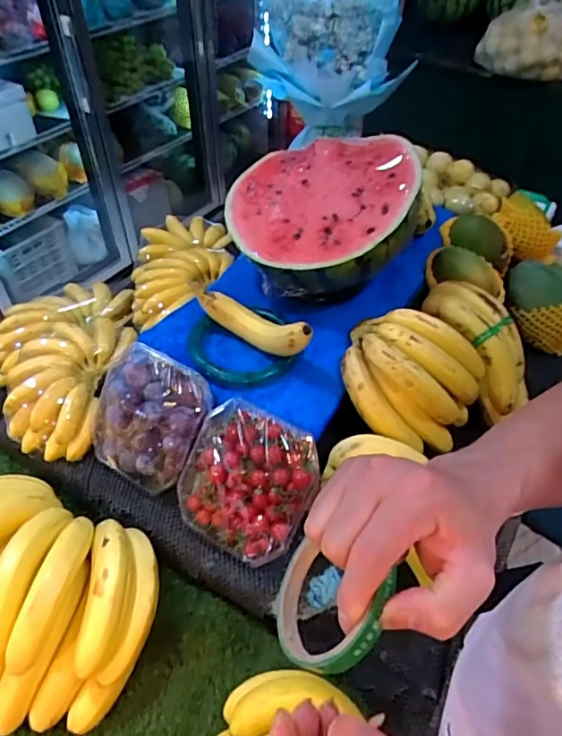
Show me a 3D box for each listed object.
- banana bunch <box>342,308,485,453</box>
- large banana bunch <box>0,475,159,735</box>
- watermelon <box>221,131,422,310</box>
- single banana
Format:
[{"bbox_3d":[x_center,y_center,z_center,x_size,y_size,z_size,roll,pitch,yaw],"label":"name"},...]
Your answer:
[{"bbox_3d":[0.165,0.018,0.667,0.176,0.114,0.136,12,48,11],"label":"banana bunch"},{"bbox_3d":[-0.265,0.227,0.549,0.271,0.097,0.215,18,49,16],"label":"large banana bunch"},{"bbox_3d":[0.054,-0.204,0.738,0.251,0.149,0.233,0,47,-1],"label":"watermelon"},{"bbox_3d":[-0.035,-0.058,0.665,0.176,0.078,0.031,30,53,25],"label":"single banana"}]

